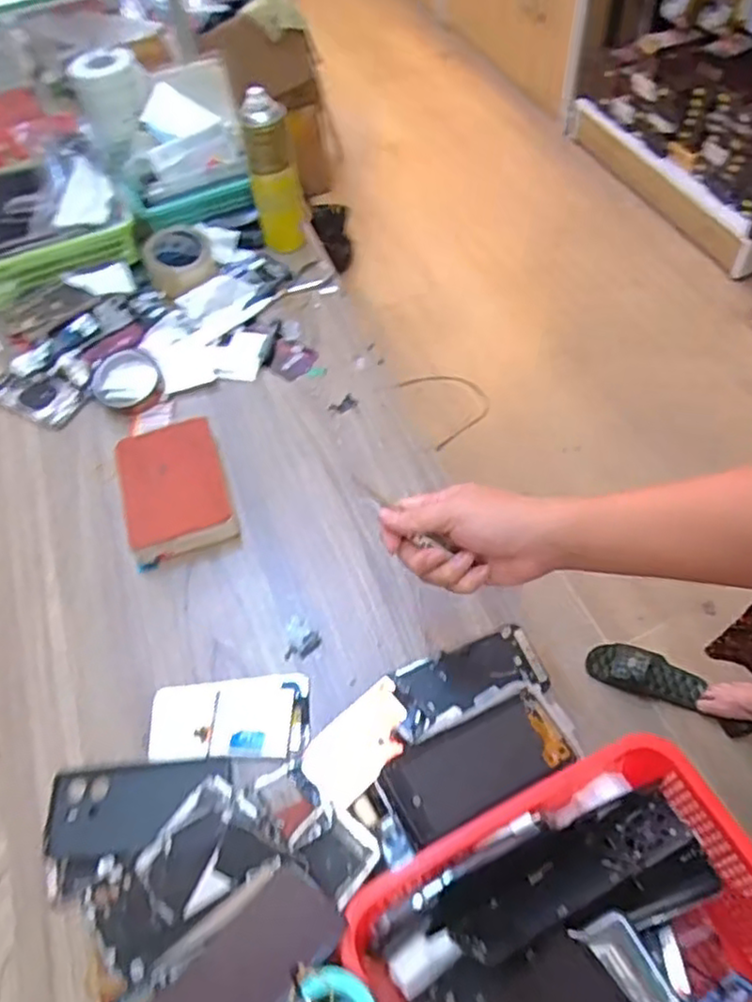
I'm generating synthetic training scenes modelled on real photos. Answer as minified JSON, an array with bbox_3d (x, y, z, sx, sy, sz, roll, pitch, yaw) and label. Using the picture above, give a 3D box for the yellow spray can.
[{"bbox_3d":[-0.147,-0.465,0.997,0.062,0.226,0.064,-2,57,3],"label":"yellow spray can"}]

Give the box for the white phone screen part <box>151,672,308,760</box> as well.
[{"bbox_3d":[-0.143,0.211,0.673,0.152,0.010,0.077,-3,57,2],"label":"white phone screen part"}]

